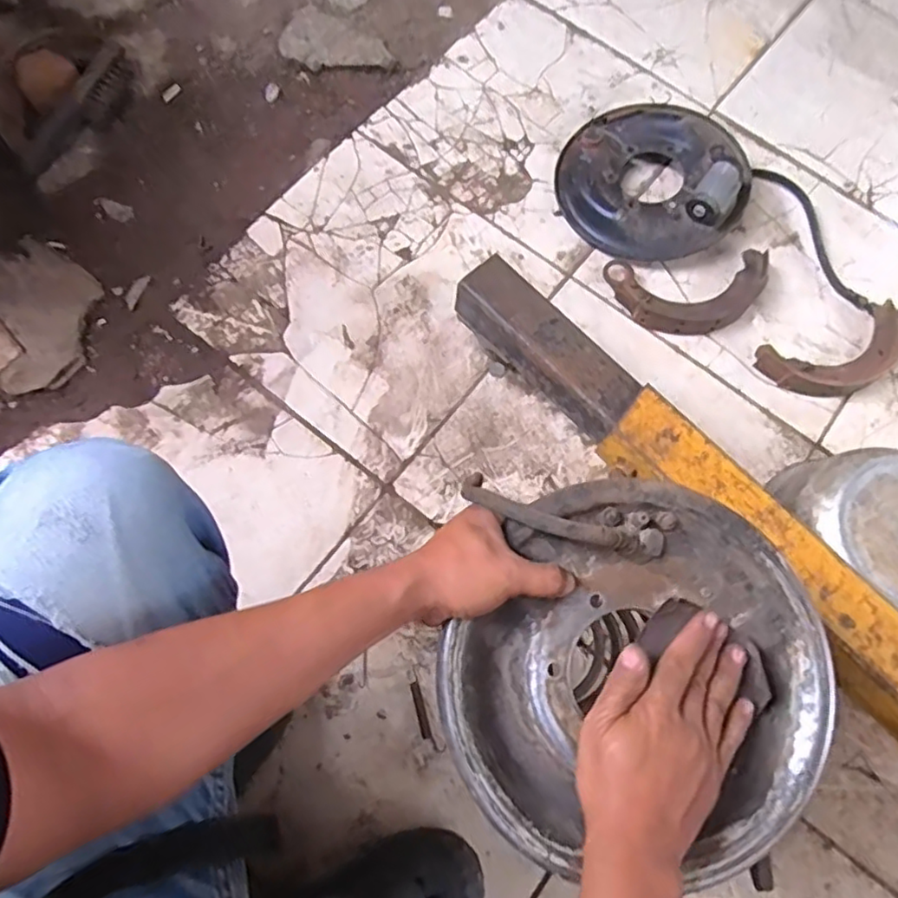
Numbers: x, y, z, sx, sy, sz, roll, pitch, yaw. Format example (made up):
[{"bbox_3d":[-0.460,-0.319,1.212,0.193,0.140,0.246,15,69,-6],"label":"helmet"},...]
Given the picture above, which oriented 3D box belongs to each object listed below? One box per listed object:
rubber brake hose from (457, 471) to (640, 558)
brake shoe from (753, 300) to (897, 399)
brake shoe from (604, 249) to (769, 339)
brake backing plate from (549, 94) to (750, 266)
[{"bbox_3d":[0.071,0.049,0.442,0.128,0.049,0.025,19,73,8],"label":"rubber brake hose"},{"bbox_3d":[0.533,-0.124,0.865,0.213,0.030,0.095,-18,74,-7],"label":"brake shoe"},{"bbox_3d":[0.344,-0.218,0.900,0.225,0.034,0.119,-4,72,-3],"label":"brake shoe"},{"bbox_3d":[0.300,-0.408,0.934,0.259,0.079,0.259,0,72,-1],"label":"brake backing plate"}]

